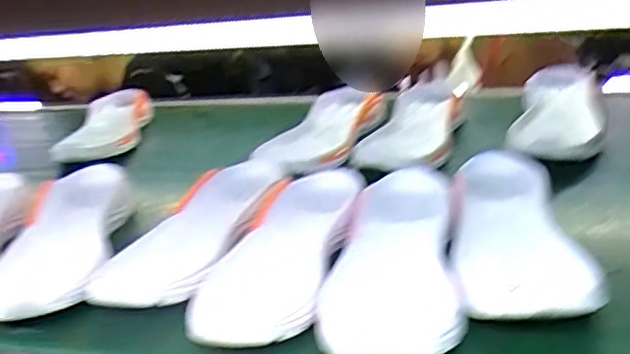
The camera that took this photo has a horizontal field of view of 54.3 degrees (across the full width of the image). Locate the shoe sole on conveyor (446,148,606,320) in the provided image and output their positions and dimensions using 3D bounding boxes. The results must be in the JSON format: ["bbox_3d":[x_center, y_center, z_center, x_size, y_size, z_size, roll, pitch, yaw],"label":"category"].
[{"bbox_3d":[0.170,0.044,0.509,0.106,0.033,0.241,2,25,15],"label":"shoe sole on conveyor"}]

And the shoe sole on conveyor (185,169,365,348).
[{"bbox_3d":[-0.024,0.066,0.531,0.101,0.044,0.247,3,25,19],"label":"shoe sole on conveyor"}]

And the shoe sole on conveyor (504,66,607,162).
[{"bbox_3d":[0.298,-0.078,0.755,0.104,0.047,0.260,6,26,24],"label":"shoe sole on conveyor"}]

